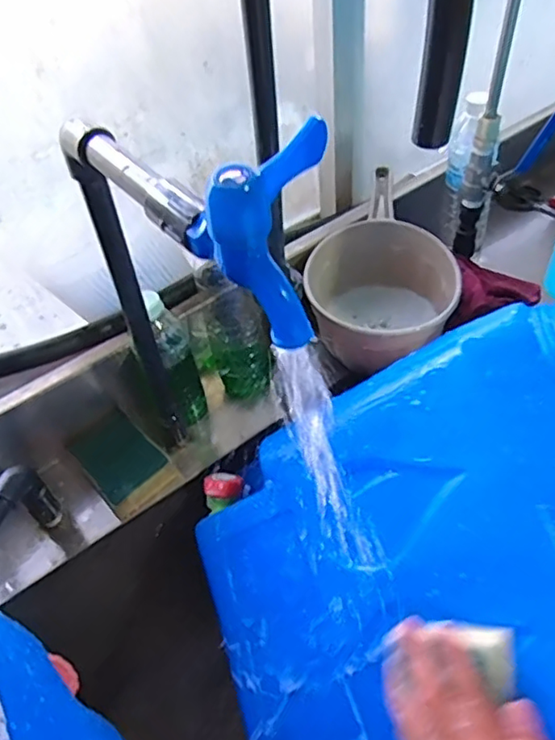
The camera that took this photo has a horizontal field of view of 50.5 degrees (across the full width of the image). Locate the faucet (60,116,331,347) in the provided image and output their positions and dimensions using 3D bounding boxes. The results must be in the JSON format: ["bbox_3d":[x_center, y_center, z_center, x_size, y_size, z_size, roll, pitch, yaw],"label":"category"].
[{"bbox_3d":[-0.055,-0.105,0.325,0.214,0.079,0.062,34,59,31],"label":"faucet"}]

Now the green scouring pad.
[{"bbox_3d":[-0.164,0.094,0.622,0.073,0.031,0.100,-37,54,-25],"label":"green scouring pad"}]

